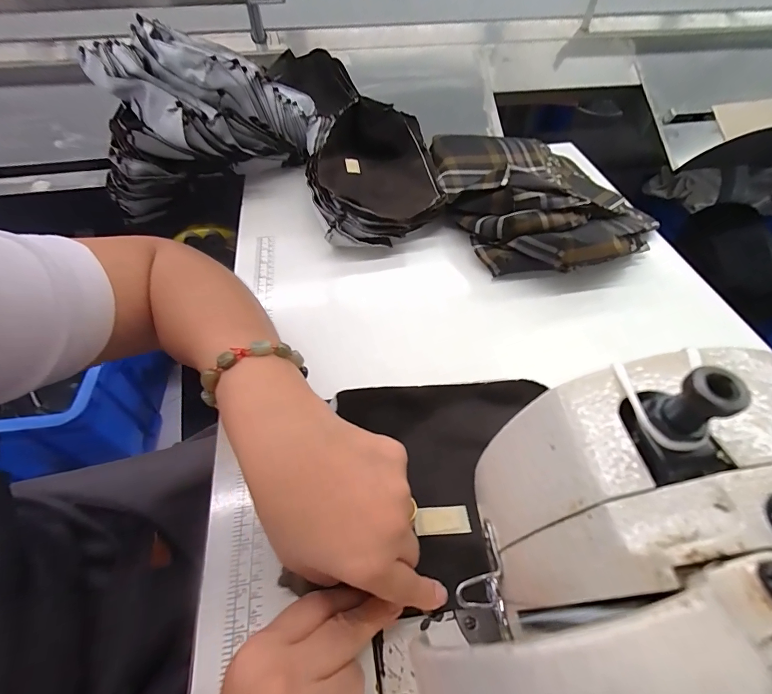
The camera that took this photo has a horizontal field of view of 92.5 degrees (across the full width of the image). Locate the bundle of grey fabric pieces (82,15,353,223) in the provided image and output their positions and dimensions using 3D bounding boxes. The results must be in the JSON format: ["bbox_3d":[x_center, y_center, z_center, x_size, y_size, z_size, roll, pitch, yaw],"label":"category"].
[{"bbox_3d":[-0.272,-0.344,0.531,0.297,0.139,0.246,-29,58,-19],"label":"bundle of grey fabric pieces"}]

